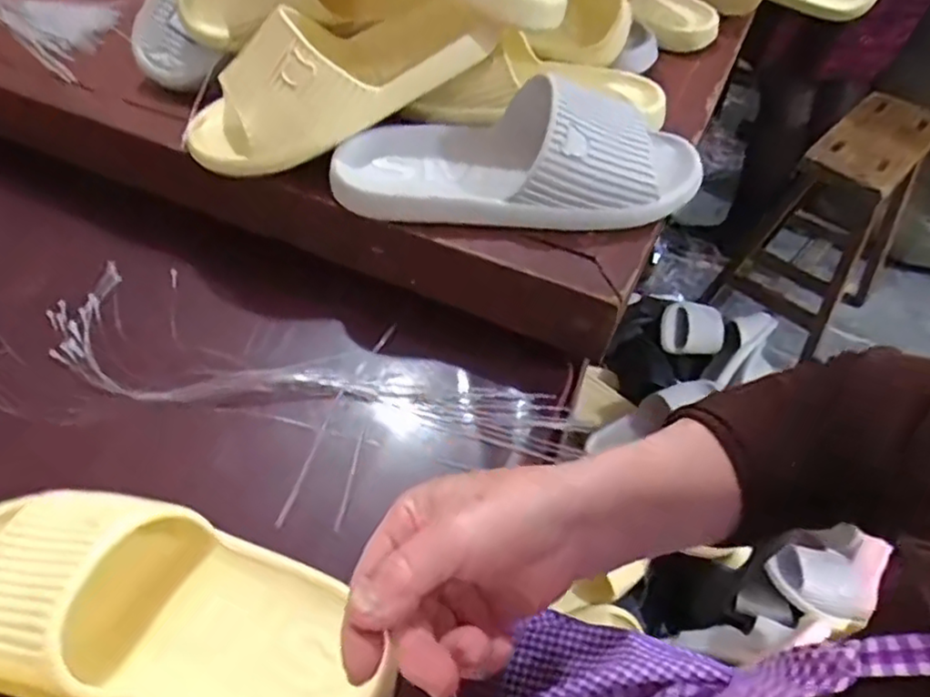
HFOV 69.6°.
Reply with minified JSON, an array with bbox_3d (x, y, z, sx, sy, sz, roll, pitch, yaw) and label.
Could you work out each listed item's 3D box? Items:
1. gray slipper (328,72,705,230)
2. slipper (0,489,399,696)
[{"bbox_3d":[0.042,-0.146,0.484,0.264,0.066,0.117,9,50,3],"label":"gray slipper"},{"bbox_3d":[-0.165,0.132,0.343,0.258,0.059,0.101,16,51,4],"label":"slipper"}]

